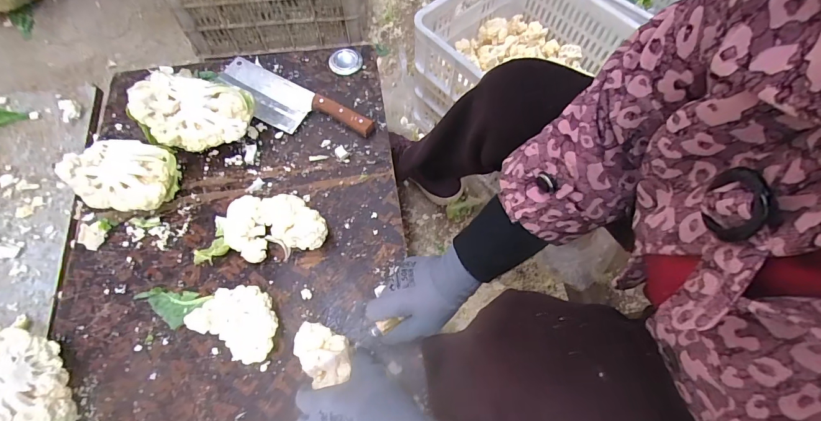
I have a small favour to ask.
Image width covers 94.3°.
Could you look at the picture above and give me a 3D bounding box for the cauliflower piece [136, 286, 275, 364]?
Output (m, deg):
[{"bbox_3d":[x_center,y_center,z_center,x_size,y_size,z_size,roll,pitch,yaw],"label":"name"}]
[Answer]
[{"bbox_3d":[-0.282,0.141,0.525,0.206,0.043,0.090,11,66,6],"label":"cauliflower piece"}]

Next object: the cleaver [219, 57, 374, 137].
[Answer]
[{"bbox_3d":[-0.220,-0.193,0.684,0.321,0.025,0.095,29,69,13],"label":"cleaver"}]

